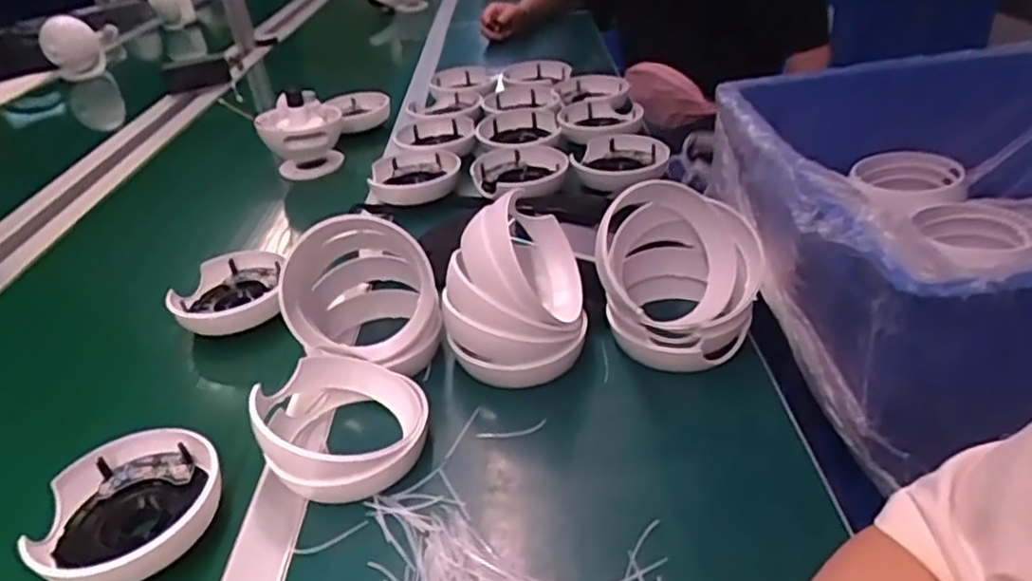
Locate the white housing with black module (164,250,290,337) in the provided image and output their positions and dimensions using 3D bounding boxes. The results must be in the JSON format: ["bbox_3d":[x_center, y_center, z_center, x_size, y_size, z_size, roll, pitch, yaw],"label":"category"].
[{"bbox_3d":[-0.278,0.002,0.660,0.097,0.027,0.114,-10,34,-6],"label":"white housing with black module"}]

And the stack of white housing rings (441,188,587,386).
[{"bbox_3d":[-0.001,-0.006,0.558,0.109,0.130,0.123,-3,34,5],"label":"stack of white housing rings"}]

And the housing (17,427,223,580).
[{"bbox_3d":[-0.255,0.144,0.451,0.111,0.032,0.107,-4,34,3],"label":"housing"}]

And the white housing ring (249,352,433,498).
[{"bbox_3d":[-0.125,0.089,0.493,0.110,0.061,0.122,-14,35,-12],"label":"white housing ring"}]

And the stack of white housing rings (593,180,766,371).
[{"bbox_3d":[0.133,-0.016,0.549,0.118,0.117,0.113,2,35,12],"label":"stack of white housing rings"}]

